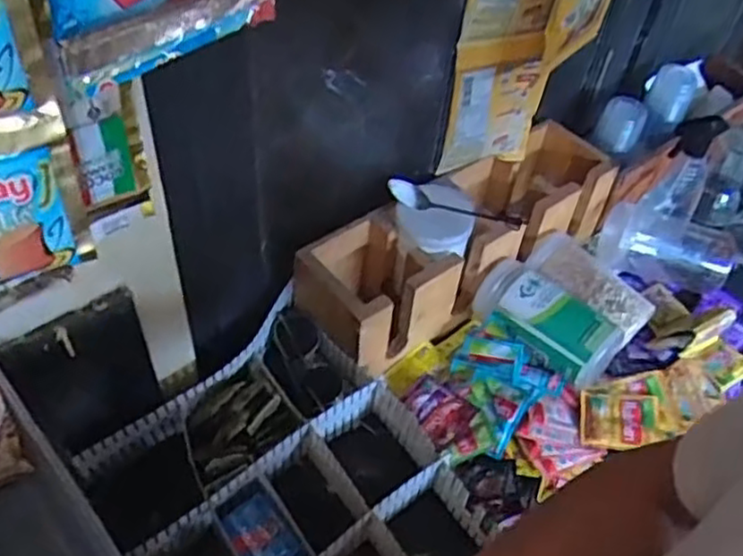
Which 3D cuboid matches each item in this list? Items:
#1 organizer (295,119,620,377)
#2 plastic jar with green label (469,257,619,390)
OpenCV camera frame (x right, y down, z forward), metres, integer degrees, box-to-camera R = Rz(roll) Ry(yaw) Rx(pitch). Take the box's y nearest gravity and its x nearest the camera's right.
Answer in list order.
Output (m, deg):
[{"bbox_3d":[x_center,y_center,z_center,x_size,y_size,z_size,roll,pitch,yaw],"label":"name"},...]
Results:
[{"bbox_3d":[0.124,-0.052,0.946,0.464,0.135,0.140,-29,58,-27],"label":"organizer"},{"bbox_3d":[0.211,0.053,0.877,0.083,0.081,0.173,-32,60,-29],"label":"plastic jar with green label"}]

